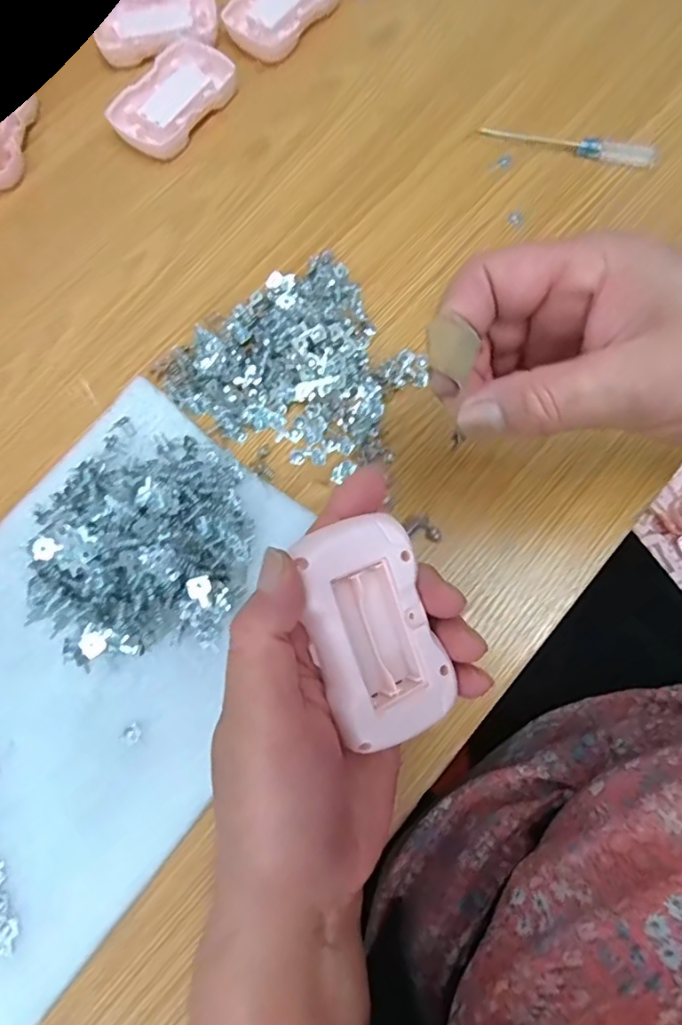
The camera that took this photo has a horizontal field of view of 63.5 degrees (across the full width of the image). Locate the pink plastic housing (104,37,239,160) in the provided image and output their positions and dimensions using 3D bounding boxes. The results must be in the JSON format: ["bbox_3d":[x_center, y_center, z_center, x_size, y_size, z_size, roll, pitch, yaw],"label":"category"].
[{"bbox_3d":[-0.114,-0.287,0.383,0.051,0.016,0.089,32,79,9],"label":"pink plastic housing"}]

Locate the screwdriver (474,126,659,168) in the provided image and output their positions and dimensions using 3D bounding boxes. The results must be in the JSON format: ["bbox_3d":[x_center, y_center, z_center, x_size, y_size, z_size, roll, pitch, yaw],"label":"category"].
[{"bbox_3d":[0.149,-0.245,0.363,0.114,0.011,0.010,18,77,6],"label":"screwdriver"}]

